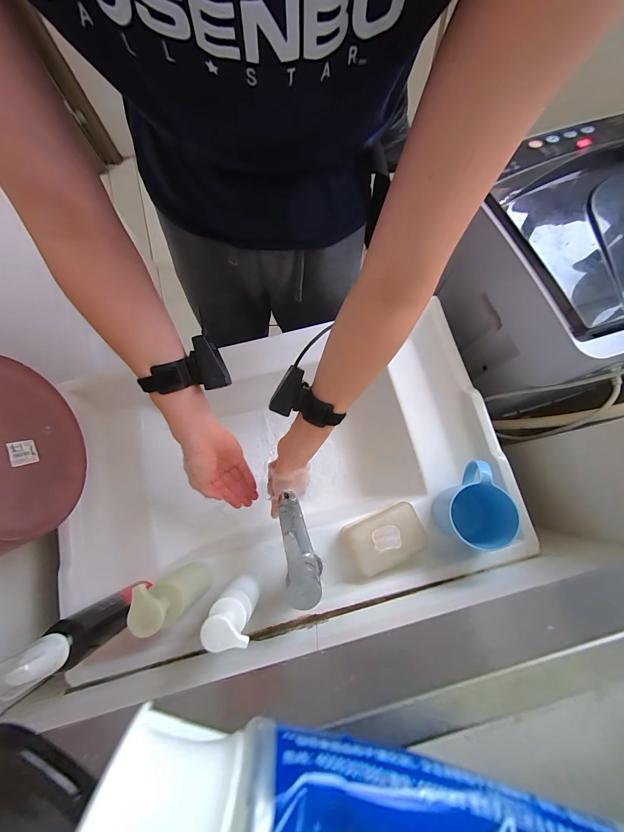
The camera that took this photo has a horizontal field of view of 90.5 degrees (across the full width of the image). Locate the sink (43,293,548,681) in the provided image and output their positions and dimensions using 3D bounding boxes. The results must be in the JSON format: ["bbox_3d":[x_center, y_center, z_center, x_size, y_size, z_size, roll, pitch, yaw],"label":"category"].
[{"bbox_3d":[-0.053,0.096,0.584,0.704,0.182,0.463,-12,77,-3],"label":"sink"}]

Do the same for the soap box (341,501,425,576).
[{"bbox_3d":[0.115,0.192,0.490,0.122,0.034,0.079,-25,78,-6],"label":"soap box"}]

